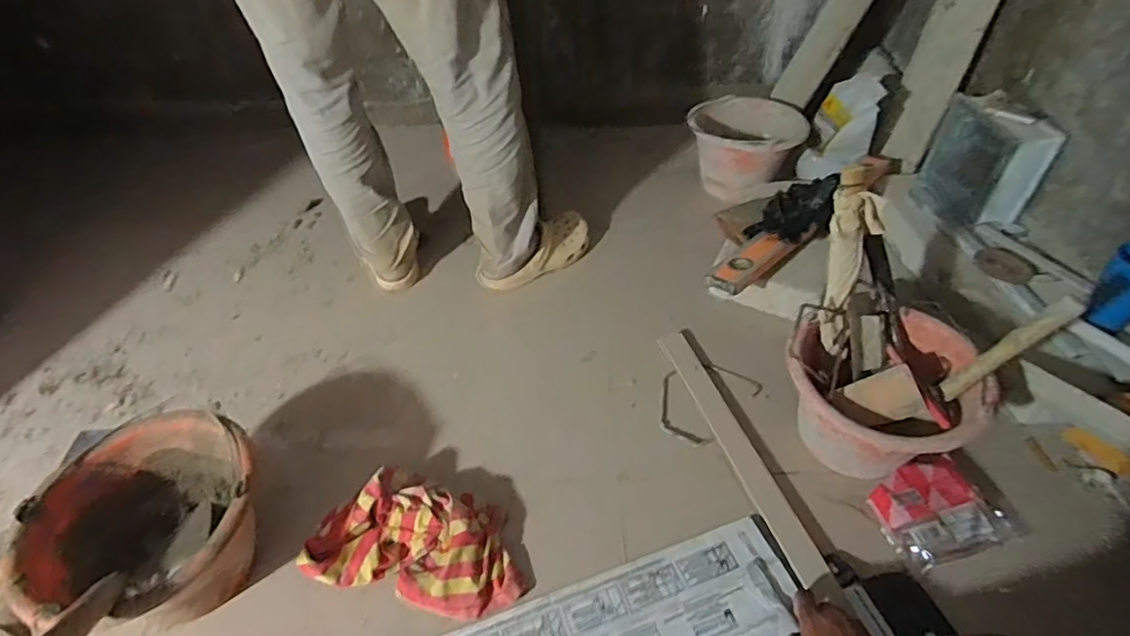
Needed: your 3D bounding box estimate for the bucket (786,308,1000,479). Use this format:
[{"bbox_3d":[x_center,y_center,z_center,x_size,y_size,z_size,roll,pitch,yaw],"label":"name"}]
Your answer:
[{"bbox_3d":[0.426,0.120,0.836,0.250,0.185,0.220,2,45,3],"label":"bucket"}]

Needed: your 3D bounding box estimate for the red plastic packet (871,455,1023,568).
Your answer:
[{"bbox_3d":[0.495,0.252,0.792,0.162,0.030,0.124,-14,46,-13],"label":"red plastic packet"}]

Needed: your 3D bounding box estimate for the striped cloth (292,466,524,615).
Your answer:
[{"bbox_3d":[-0.182,0.281,0.760,0.267,0.076,0.157,7,45,9],"label":"striped cloth"}]

